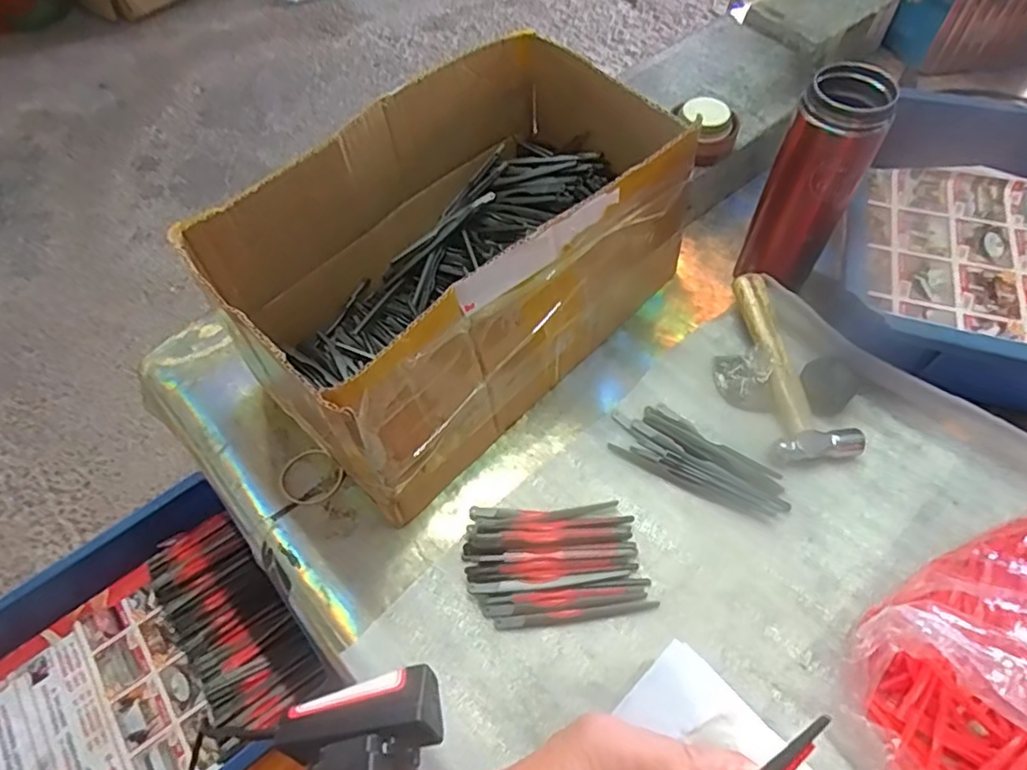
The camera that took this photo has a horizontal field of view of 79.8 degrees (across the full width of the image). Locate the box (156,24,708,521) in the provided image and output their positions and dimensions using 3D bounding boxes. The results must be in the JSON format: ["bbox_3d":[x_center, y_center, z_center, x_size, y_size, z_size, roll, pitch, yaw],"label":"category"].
[{"bbox_3d":[-0.035,-0.094,0.450,0.190,0.144,0.318,38,67,22],"label":"box"}]

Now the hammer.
[{"bbox_3d":[0.210,-0.017,0.467,0.060,0.032,0.154,-5,59,-1],"label":"hammer"}]

